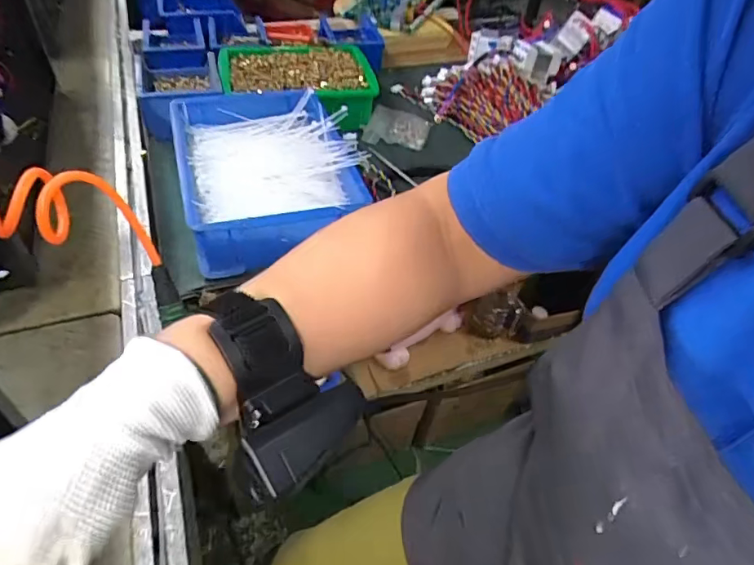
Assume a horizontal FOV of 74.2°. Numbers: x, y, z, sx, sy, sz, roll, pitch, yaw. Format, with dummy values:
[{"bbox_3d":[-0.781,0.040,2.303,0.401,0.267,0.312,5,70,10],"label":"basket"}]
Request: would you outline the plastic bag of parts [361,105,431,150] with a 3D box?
[{"bbox_3d":[0.037,-0.265,0.852,0.101,0.018,0.097,13,46,6],"label":"plastic bag of parts"}]

